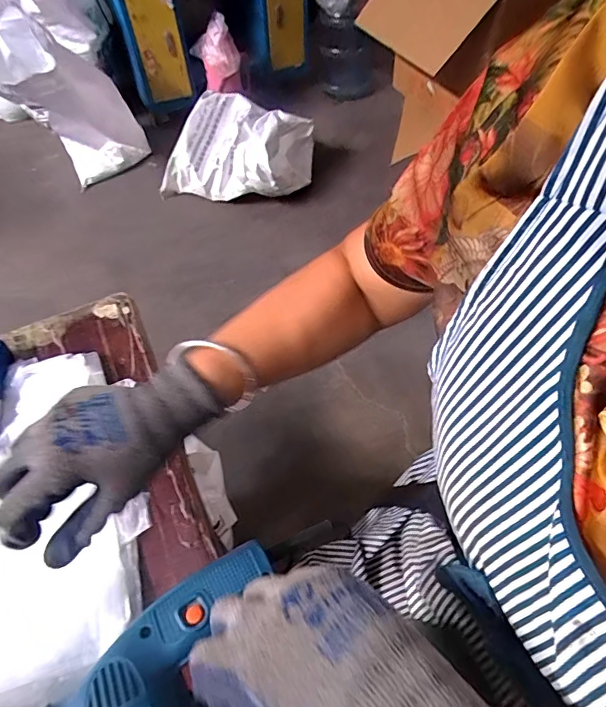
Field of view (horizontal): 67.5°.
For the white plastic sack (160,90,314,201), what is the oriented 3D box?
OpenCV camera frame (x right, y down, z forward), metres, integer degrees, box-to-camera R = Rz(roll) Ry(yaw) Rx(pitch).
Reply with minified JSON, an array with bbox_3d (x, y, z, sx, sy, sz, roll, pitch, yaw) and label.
[{"bbox_3d":[-0.261,-0.803,1.801,0.522,0.246,0.384,18,58,15],"label":"white plastic sack"}]

